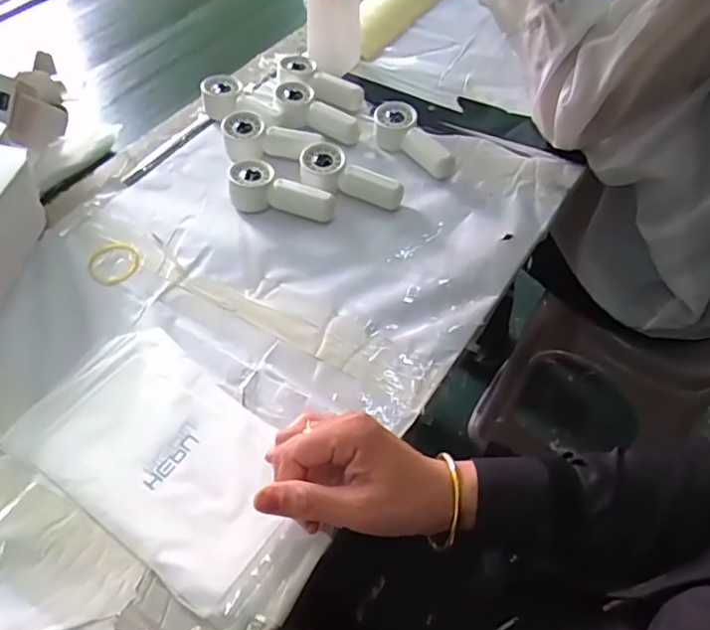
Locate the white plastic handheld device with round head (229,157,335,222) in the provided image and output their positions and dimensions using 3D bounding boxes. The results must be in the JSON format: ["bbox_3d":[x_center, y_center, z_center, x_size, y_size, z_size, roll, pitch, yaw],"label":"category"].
[{"bbox_3d":[-0.075,-0.122,0.607,0.110,0.034,0.049,20,54,15],"label":"white plastic handheld device with round head"}]

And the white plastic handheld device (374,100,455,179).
[{"bbox_3d":[0.061,-0.190,0.657,0.045,0.037,0.106,-24,55,-18],"label":"white plastic handheld device"}]

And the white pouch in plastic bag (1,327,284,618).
[{"bbox_3d":[-0.142,0.098,0.452,0.213,0.005,0.131,29,57,21],"label":"white pouch in plastic bag"}]

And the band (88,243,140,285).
[{"bbox_3d":[-0.227,-0.050,0.566,0.047,0.004,0.050,0,51,0],"label":"band"}]

